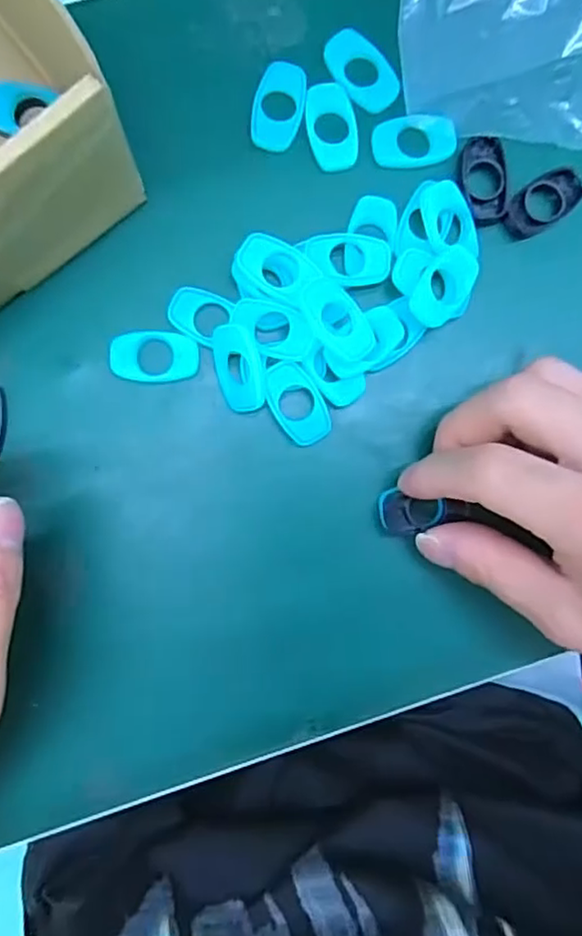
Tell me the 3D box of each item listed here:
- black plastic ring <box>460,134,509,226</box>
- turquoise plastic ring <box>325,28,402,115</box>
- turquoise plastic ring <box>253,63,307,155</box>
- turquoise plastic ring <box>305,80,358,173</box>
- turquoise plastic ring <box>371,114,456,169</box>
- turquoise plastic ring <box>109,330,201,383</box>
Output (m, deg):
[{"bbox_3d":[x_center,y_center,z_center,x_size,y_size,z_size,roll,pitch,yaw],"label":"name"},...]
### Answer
[{"bbox_3d":[0.075,-0.112,0.245,0.017,0.004,0.033,-5,90,-4],"label":"black plastic ring"},{"bbox_3d":[0.028,-0.155,0.247,0.019,0.004,0.033,-36,92,-3],"label":"turquoise plastic ring"},{"bbox_3d":[-0.005,-0.139,0.246,0.018,0.006,0.032,11,89,-4],"label":"turquoise plastic ring"},{"bbox_3d":[0.016,-0.132,0.245,0.019,0.004,0.034,-10,90,-4],"label":"turquoise plastic ring"},{"bbox_3d":[0.048,-0.126,0.246,0.031,0.006,0.018,0,89,-4],"label":"turquoise plastic ring"},{"bbox_3d":[-0.051,-0.042,0.240,0.033,0.004,0.020,-2,89,-4],"label":"turquoise plastic ring"}]

